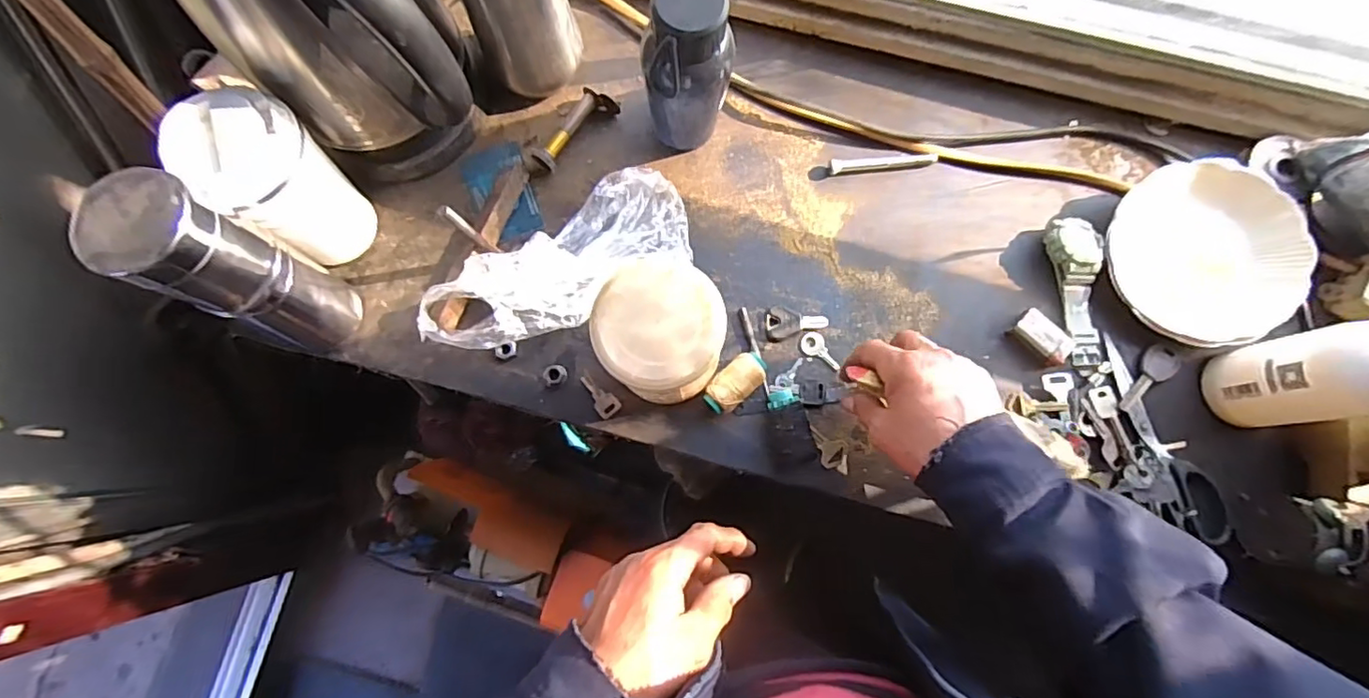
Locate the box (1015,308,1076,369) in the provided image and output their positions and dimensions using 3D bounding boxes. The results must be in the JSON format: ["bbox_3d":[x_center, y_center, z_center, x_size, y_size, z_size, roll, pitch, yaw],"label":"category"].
[{"bbox_3d":[0.288,-0.008,0.484,0.045,0.015,0.027,40,85,7],"label":"box"}]

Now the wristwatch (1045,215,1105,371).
[{"bbox_3d":[0.322,-0.047,0.489,0.038,0.021,0.125,1,82,2],"label":"wristwatch"}]

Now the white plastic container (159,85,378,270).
[{"bbox_3d":[-0.285,-0.120,0.444,0.081,0.133,0.074,0,82,2],"label":"white plastic container"}]

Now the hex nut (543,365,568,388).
[{"bbox_3d":[-0.105,0.021,0.486,0.019,0.006,0.017,-16,82,-1],"label":"hex nut"}]

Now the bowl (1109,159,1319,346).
[{"bbox_3d":[0.415,-0.078,0.482,0.136,0.032,0.144,0,82,2],"label":"bowl"}]

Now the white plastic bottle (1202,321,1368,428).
[{"bbox_3d":[0.438,0.017,0.398,0.050,0.167,0.065,-8,82,0],"label":"white plastic bottle"}]

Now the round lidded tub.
[{"bbox_3d":[-0.015,-0.008,0.437,0.083,0.119,0.088,0,82,2],"label":"round lidded tub"}]

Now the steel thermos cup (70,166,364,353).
[{"bbox_3d":[-0.296,-0.048,0.414,0.064,0.186,0.072,18,83,4],"label":"steel thermos cup"}]

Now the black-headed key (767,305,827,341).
[{"bbox_3d":[0.092,-0.022,0.497,0.050,0.007,0.029,-3,82,1],"label":"black-headed key"}]

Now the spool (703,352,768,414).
[{"bbox_3d":[0.041,0.026,0.476,0.056,0.029,0.028,-44,83,-5],"label":"spool"}]

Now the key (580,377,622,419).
[{"bbox_3d":[-0.069,0.037,0.485,0.019,0.004,0.039,-38,83,-4],"label":"key"}]

